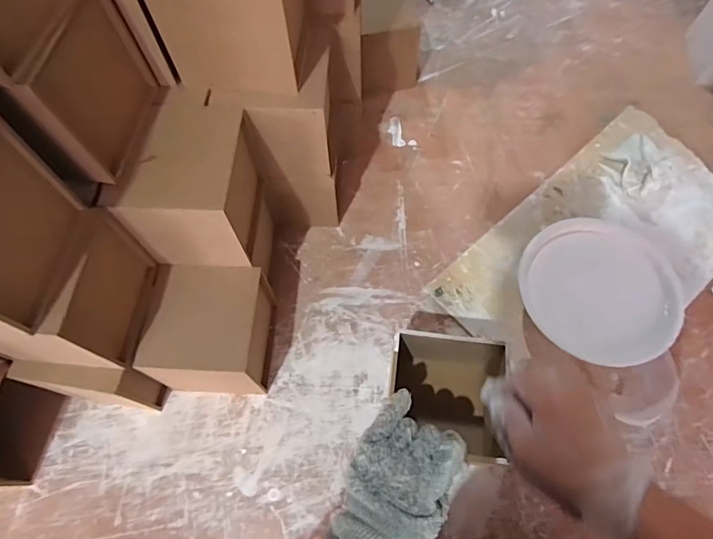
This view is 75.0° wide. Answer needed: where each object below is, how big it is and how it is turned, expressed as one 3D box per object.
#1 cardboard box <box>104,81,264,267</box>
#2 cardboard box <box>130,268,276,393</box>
[{"bbox_3d":[-0.152,-0.087,0.451,0.097,0.105,0.131,2,66,3],"label":"cardboard box"},{"bbox_3d":[-0.148,0.066,0.499,0.104,0.113,0.106,3,67,5],"label":"cardboard box"}]

